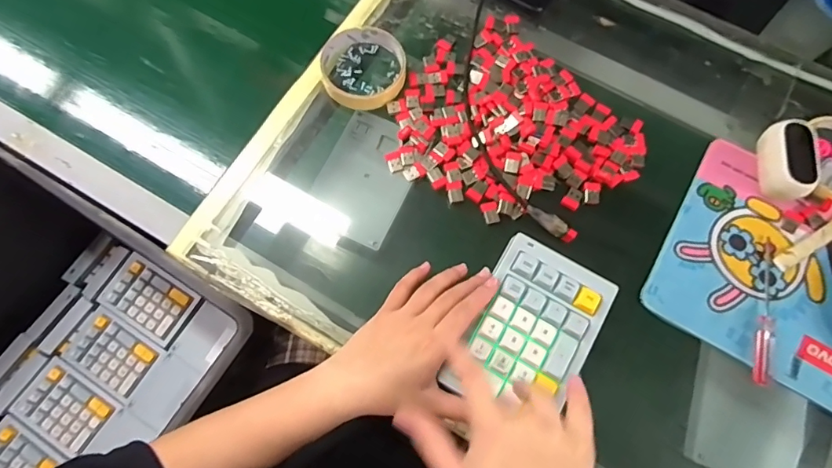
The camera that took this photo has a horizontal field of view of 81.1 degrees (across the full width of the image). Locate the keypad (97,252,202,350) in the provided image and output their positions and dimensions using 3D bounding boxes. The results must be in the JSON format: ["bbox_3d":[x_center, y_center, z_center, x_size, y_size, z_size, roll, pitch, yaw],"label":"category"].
[{"bbox_3d":[-0.418,0.102,0.759,0.136,0.018,0.095,30,75,8],"label":"keypad"}]

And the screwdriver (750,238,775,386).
[{"bbox_3d":[0.297,0.064,0.412,0.016,0.010,0.126,15,73,4],"label":"screwdriver"}]

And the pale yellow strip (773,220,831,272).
[{"bbox_3d":[0.367,0.001,0.436,0.107,0.009,0.016,-30,76,-9],"label":"pale yellow strip"}]

